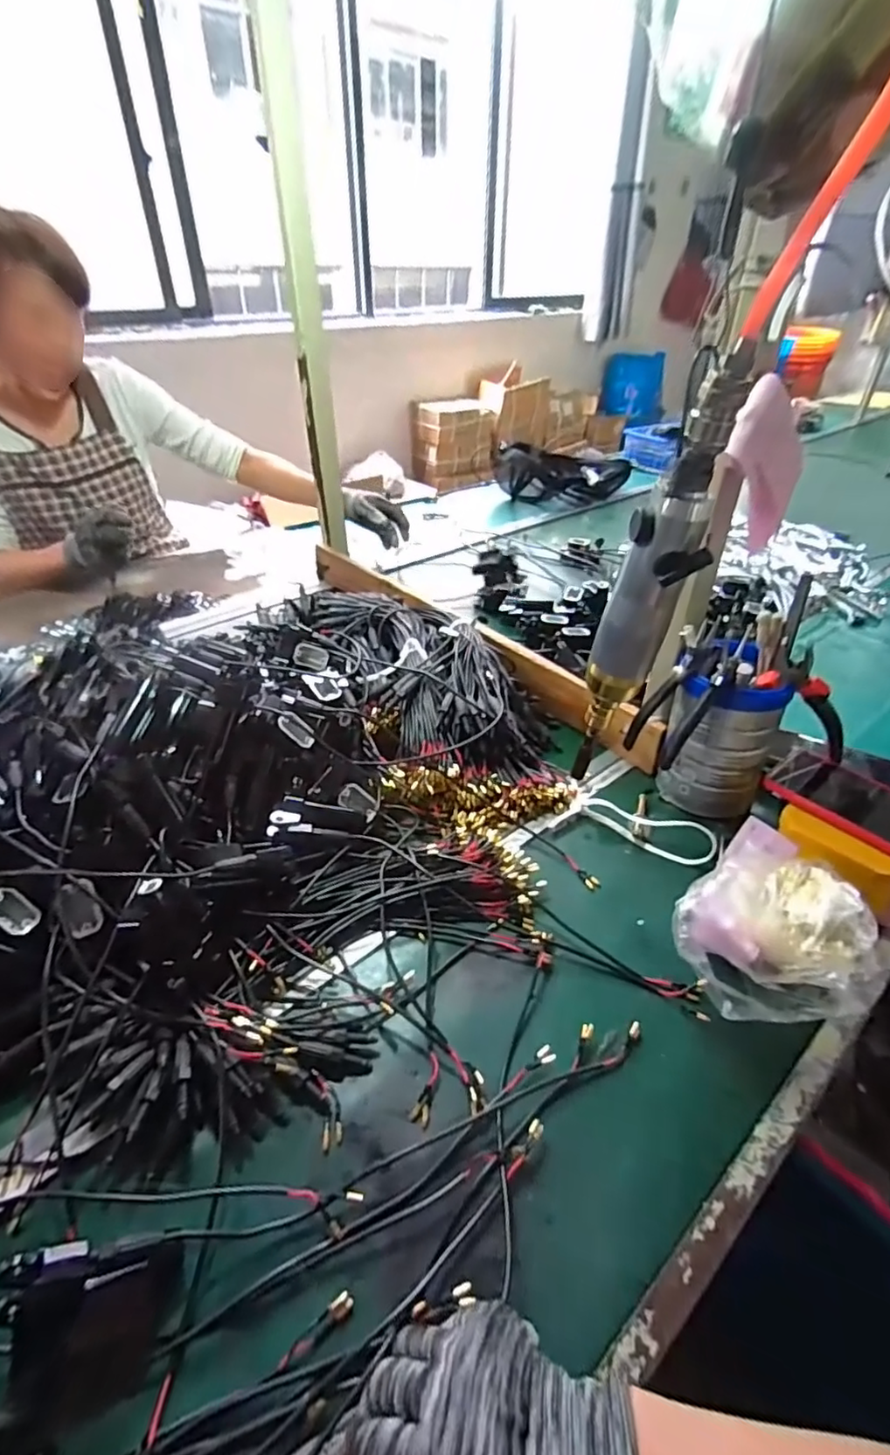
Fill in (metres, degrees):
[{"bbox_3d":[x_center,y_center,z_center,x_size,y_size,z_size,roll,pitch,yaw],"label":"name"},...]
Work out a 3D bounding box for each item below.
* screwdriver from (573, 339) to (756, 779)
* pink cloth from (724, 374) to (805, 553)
[{"bbox_3d":[0.121,-0.073,0.367,0.046,0.269,0.046,3,38,3],"label":"screwdriver"},{"bbox_3d":[0.248,-0.199,0.462,0.039,0.125,0.056,10,35,41],"label":"pink cloth"}]

